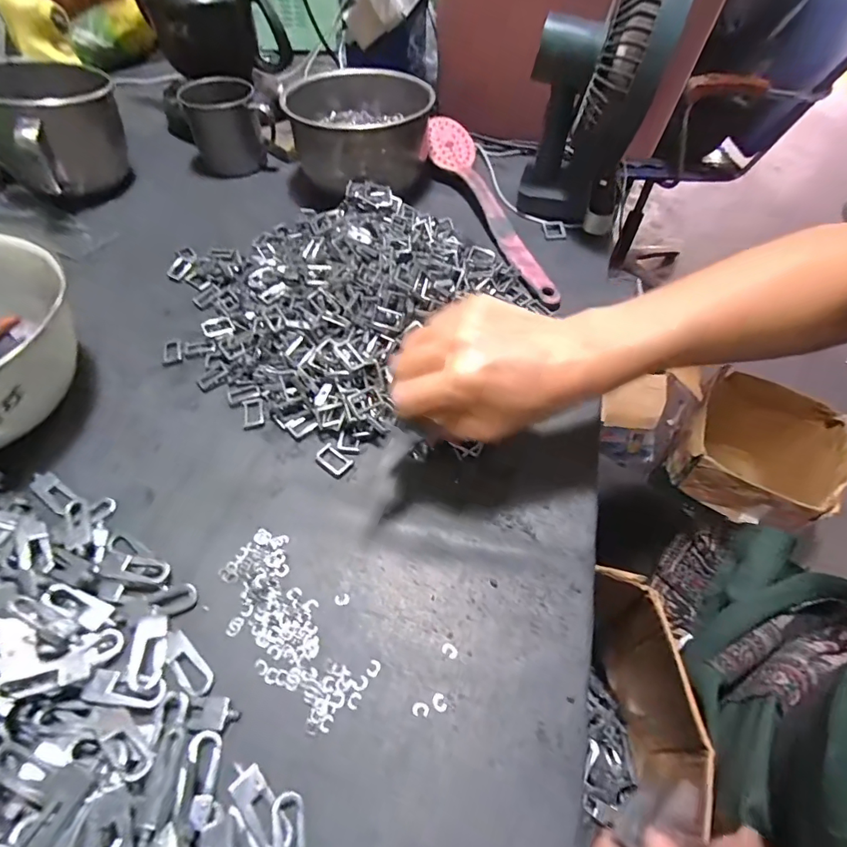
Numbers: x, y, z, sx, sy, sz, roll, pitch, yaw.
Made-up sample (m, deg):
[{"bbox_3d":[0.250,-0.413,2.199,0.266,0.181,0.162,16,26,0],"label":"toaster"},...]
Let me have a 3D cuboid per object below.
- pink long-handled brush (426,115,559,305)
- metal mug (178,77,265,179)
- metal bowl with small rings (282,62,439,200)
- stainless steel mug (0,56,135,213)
[{"bbox_3d":[0.063,-0.247,0.501,0.060,0.029,0.316,-9,55,-9],"label":"pink long-handled brush"},{"bbox_3d":[-0.247,-0.372,0.571,0.081,0.080,0.087,-11,56,-10],"label":"metal mug"},{"bbox_3d":[-0.071,-0.341,0.537,0.161,0.078,0.172,-5,55,-6],"label":"metal bowl with small rings"},{"bbox_3d":[-0.400,-0.319,0.503,0.161,0.102,0.131,39,62,22],"label":"stainless steel mug"}]

